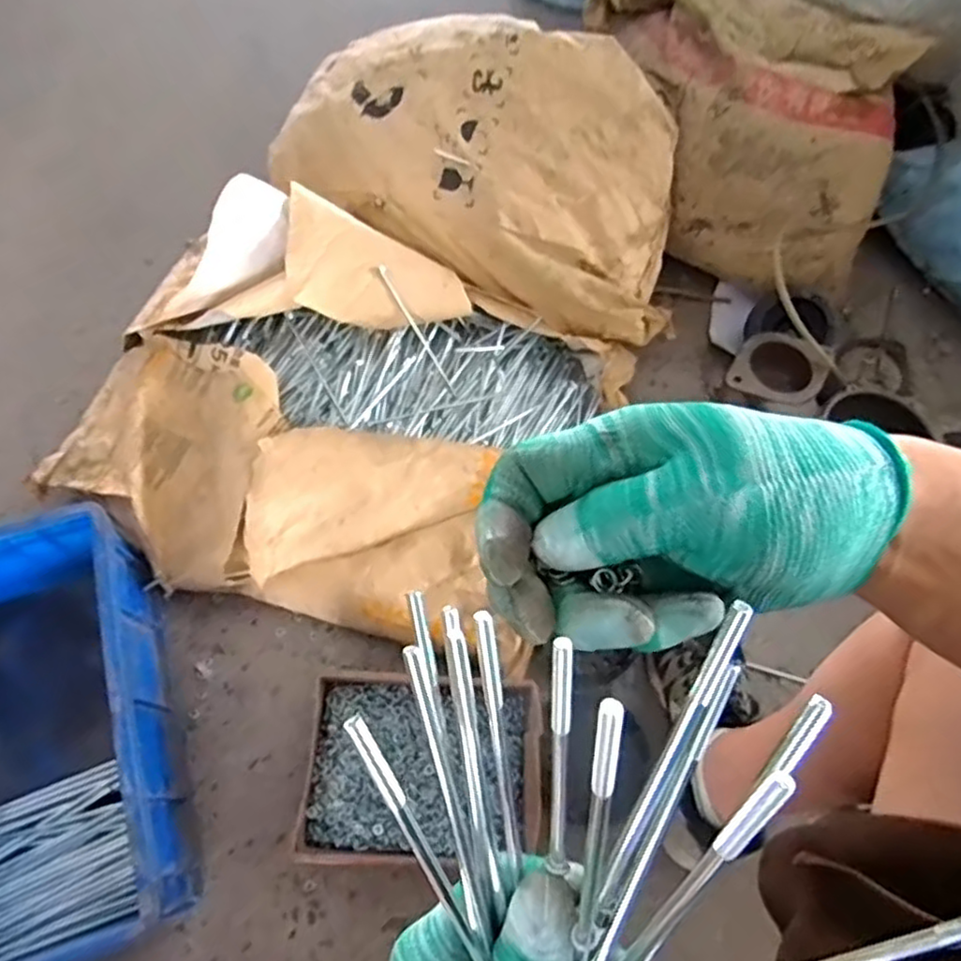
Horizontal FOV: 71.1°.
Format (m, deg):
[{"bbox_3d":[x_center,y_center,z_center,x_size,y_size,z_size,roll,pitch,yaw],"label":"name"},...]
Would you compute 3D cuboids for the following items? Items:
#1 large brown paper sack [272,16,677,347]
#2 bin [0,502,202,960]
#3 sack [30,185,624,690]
[{"bbox_3d":[0.001,-0.420,0.888,0.582,0.204,0.273,24,67,7],"label":"large brown paper sack"},{"bbox_3d":[-0.475,0.264,0.667,0.292,0.146,0.400,-16,68,-10],"label":"bin"},{"bbox_3d":[-0.176,-0.082,0.801,0.593,0.200,0.443,15,66,4],"label":"sack"}]

